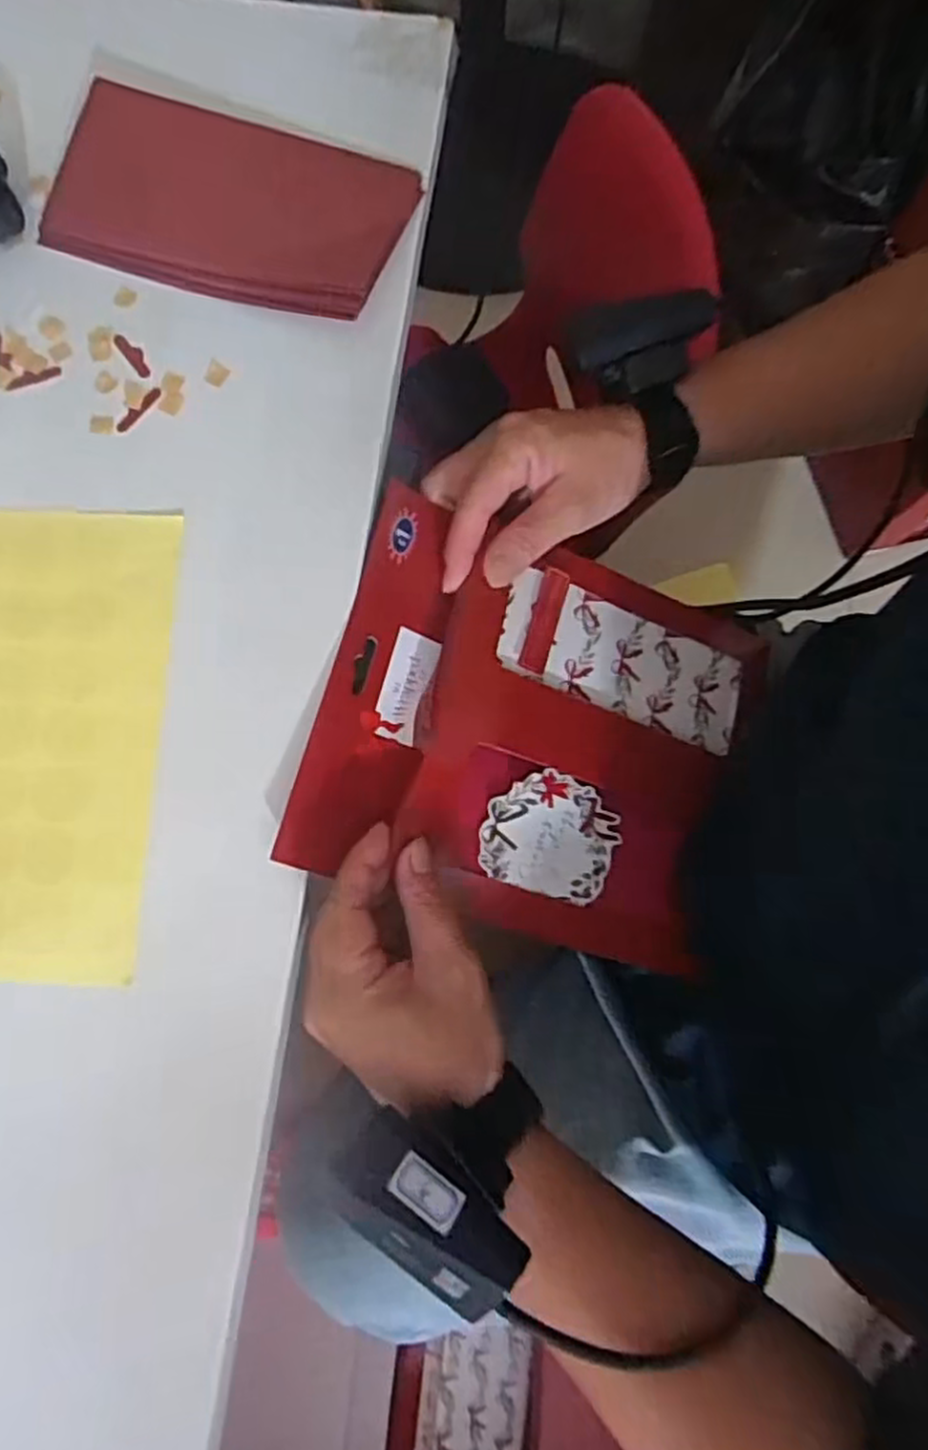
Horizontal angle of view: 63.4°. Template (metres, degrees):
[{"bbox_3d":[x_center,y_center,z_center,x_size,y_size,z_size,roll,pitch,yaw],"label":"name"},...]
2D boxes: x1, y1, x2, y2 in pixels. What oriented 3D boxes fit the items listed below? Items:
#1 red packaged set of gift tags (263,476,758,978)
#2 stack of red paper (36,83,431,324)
[{"bbox_3d":[0.042,0.003,0.383,0.219,0.028,0.190,18,73,-14],"label":"red packaged set of gift tags"},{"bbox_3d":[-0.120,-0.271,0.387,0.177,0.009,0.103,18,80,4],"label":"stack of red paper"}]

